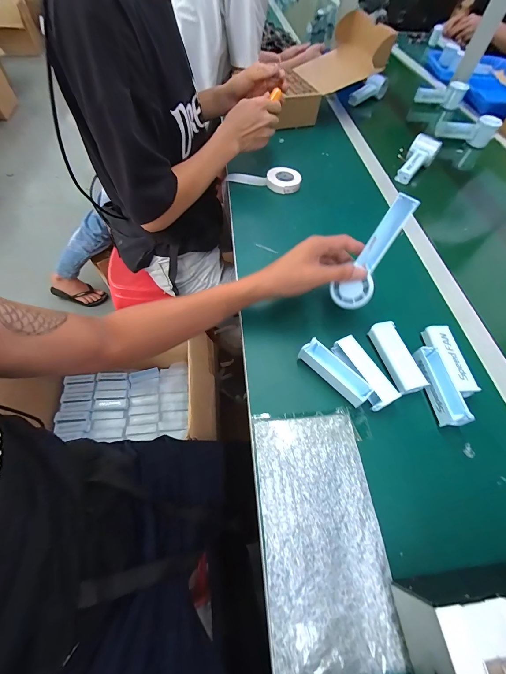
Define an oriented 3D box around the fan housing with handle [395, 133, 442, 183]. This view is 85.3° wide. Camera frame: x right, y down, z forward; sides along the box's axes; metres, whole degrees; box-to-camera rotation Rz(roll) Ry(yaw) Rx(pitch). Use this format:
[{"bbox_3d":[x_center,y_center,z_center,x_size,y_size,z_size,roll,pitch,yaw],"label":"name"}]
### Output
[{"bbox_3d":[0.395,-0.429,0.675,0.062,0.047,0.137,38,82,18],"label":"fan housing with handle"}]

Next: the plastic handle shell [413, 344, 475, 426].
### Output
[{"bbox_3d":[0.246,0.063,0.362,0.031,0.025,0.102,-1,59,-4],"label":"plastic handle shell"}]

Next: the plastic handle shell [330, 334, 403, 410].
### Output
[{"bbox_3d":[0.149,0.047,0.372,0.039,0.027,0.101,-21,62,-15],"label":"plastic handle shell"}]

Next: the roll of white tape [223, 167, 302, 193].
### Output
[{"bbox_3d":[0.026,-0.360,0.617,0.162,0.021,0.066,13,59,5],"label":"roll of white tape"}]

